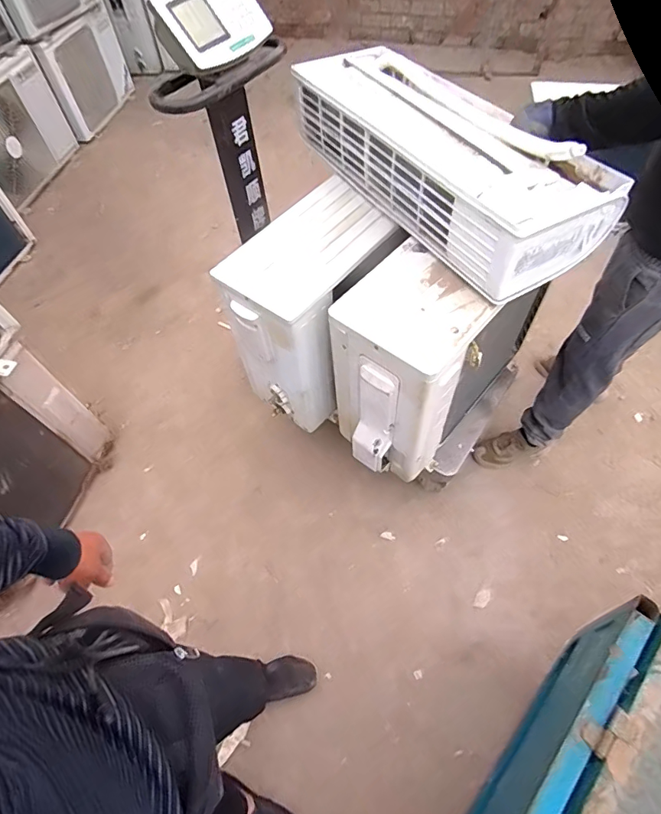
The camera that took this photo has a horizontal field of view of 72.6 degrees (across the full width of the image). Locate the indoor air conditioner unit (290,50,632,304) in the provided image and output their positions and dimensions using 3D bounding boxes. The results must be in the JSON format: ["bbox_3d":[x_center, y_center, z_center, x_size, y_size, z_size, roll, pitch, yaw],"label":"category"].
[{"bbox_3d":[0.252,-0.597,1.049,0.308,0.194,0.831,-28,61,-15],"label":"indoor air conditioner unit"}]

